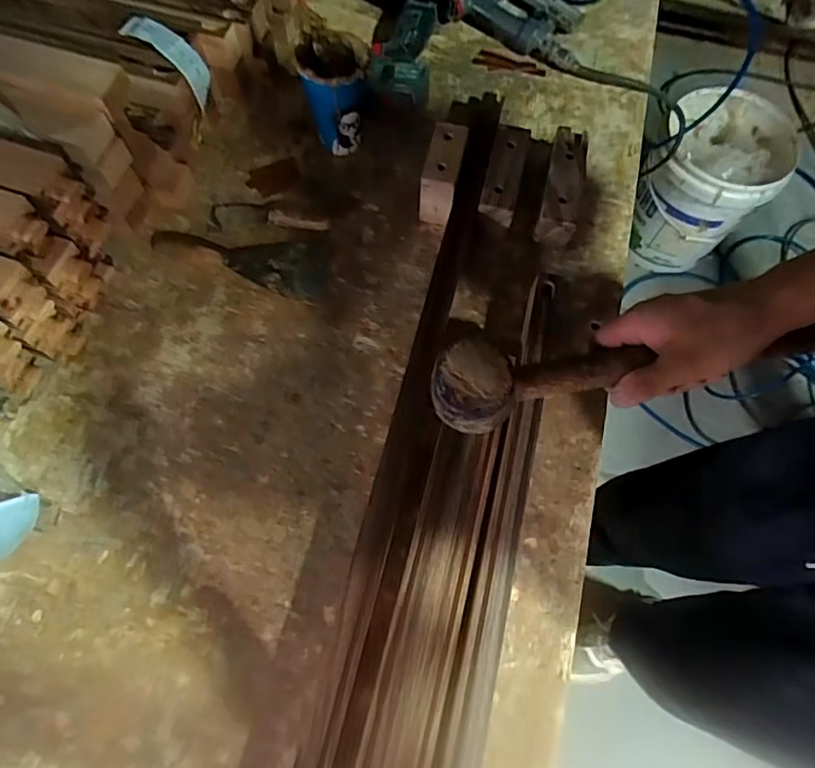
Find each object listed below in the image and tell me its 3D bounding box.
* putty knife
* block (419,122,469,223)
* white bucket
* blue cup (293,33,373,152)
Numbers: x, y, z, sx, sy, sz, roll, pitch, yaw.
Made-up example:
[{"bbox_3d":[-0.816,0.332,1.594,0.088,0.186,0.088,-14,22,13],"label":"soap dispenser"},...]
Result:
[{"bbox_3d":[-0.207,-0.159,0.671,0.224,0.018,0.079,12,69,4],"label":"putty knife"},{"bbox_3d":[0.042,-0.254,0.678,0.042,0.089,0.087,10,69,3],"label":"block"},{"bbox_3d":[0.741,-0.500,1.404,0.291,0.321,0.336,31,71,11],"label":"white bucket"},{"bbox_3d":[-0.086,-0.352,0.690,0.080,0.131,0.083,0,69,-1],"label":"blue cup"}]

